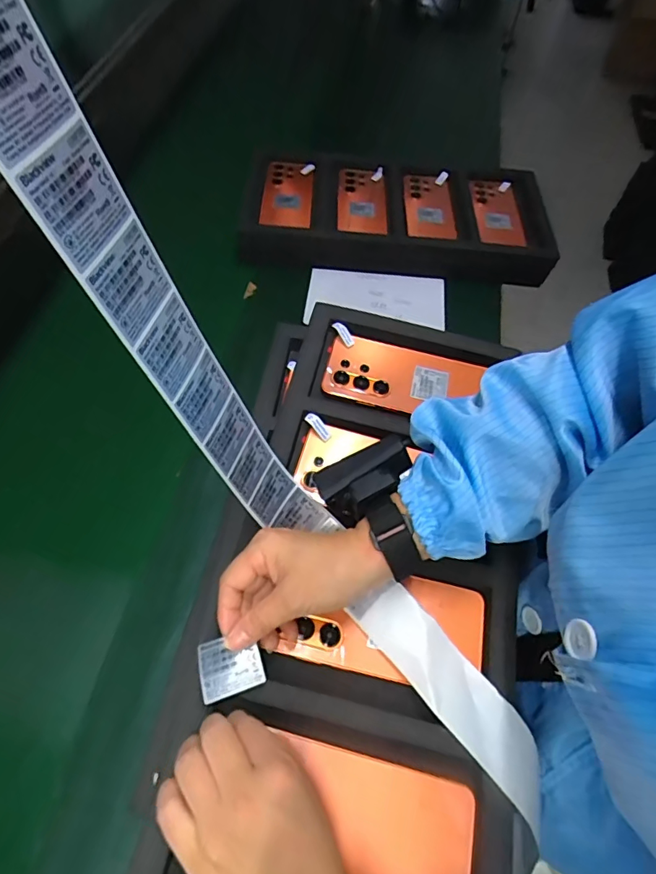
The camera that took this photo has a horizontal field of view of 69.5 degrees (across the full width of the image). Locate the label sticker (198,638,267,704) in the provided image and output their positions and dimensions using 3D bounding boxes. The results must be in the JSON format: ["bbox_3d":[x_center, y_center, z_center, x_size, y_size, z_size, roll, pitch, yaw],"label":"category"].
[{"bbox_3d":[-0.063,0.148,0.307,0.040,0.006,0.034,-7,70,-29],"label":"label sticker"}]

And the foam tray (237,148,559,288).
[{"bbox_3d":[0.111,-0.368,0.781,0.482,0.064,0.226,5,60,0],"label":"foam tray"}]

